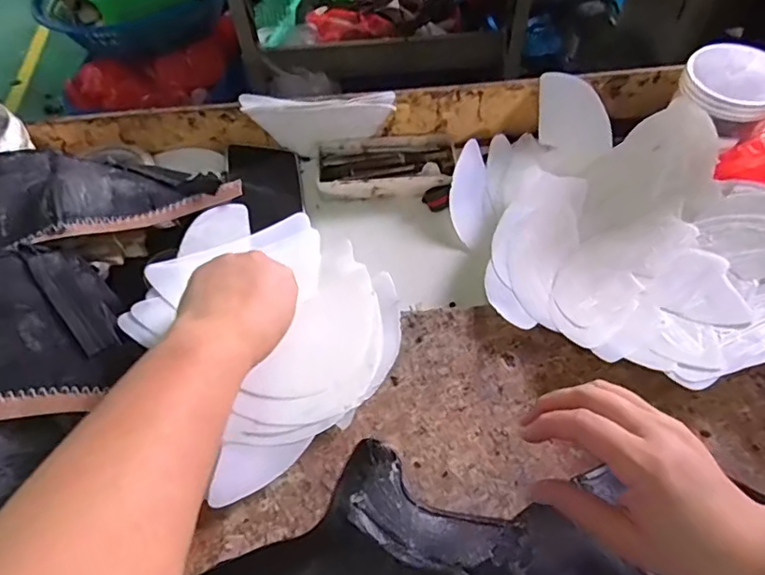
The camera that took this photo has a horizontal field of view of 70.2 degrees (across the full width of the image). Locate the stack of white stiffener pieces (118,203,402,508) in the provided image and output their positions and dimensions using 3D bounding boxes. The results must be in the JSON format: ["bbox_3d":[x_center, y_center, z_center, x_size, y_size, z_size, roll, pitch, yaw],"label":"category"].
[{"bbox_3d":[-0.097,0.023,0.444,0.201,0.038,0.210,-32,61,-18],"label":"stack of white stiffener pieces"}]

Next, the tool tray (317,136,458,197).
[{"bbox_3d":[0.006,-0.131,0.583,0.146,0.021,0.075,-4,56,0],"label":"tool tray"}]

